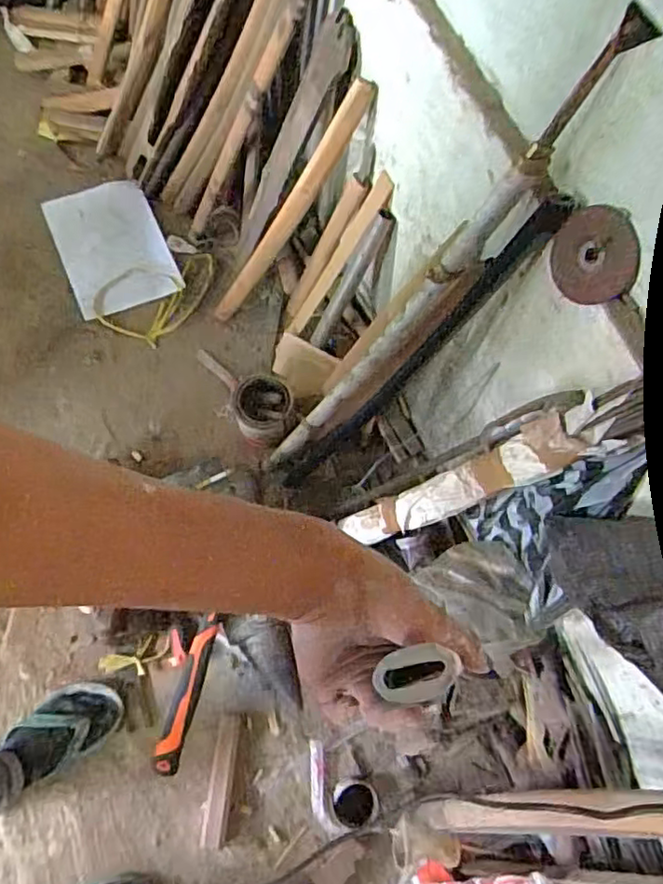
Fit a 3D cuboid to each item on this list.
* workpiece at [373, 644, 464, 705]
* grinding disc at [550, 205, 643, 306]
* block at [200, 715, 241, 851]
[{"bbox_3d":[0.044,0.116,0.311,0.037,0.016,0.022,-10,78,10],"label":"workpiece"},{"bbox_3d":[0.278,-0.196,0.662,0.005,0.097,0.103,-13,42,-30],"label":"grinding disc"},{"bbox_3d":[-0.175,0.535,0.987,0.037,0.019,0.185,9,67,-2],"label":"block"}]

